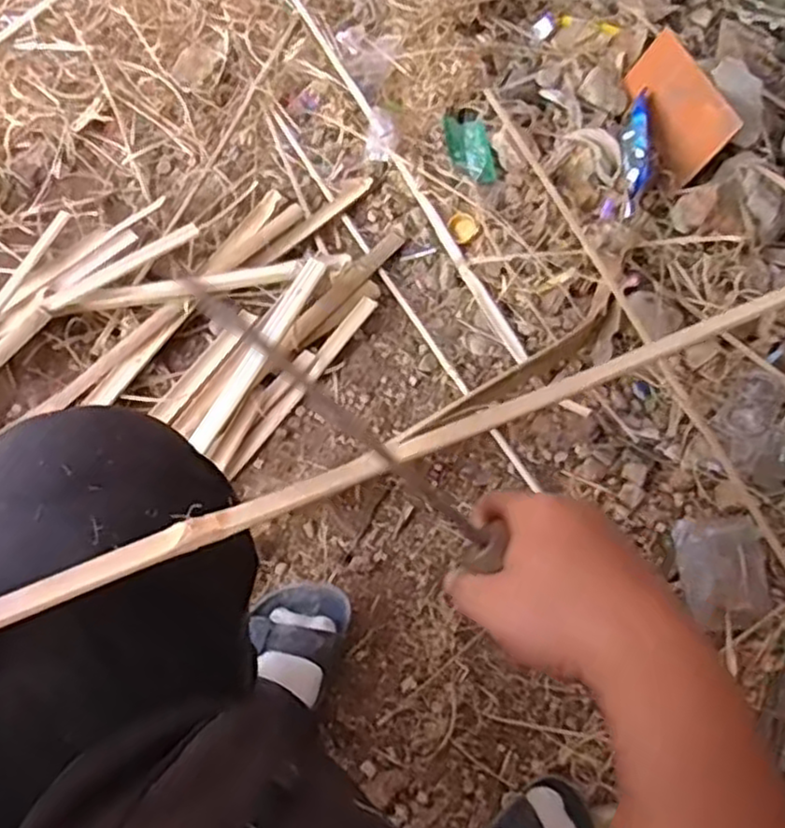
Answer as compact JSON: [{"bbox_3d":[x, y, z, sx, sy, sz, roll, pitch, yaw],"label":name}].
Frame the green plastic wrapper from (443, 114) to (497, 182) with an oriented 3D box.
[{"bbox_3d":[0.107,-0.365,0.997,0.055,0.015,0.114,-14,68,-6],"label":"green plastic wrapper"}]

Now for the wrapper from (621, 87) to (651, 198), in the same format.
[{"bbox_3d":[0.324,-0.360,0.961,0.025,0.049,0.170,9,63,4],"label":"wrapper"}]

